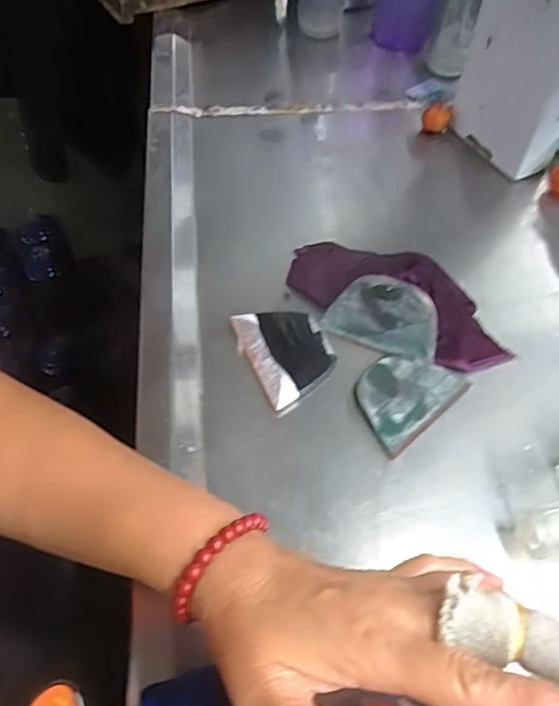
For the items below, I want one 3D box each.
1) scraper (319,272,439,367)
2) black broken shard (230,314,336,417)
[{"bbox_3d":[0.078,-0.030,0.444,0.084,0.010,0.055,14,92,13],"label":"scraper"},{"bbox_3d":[0.006,-0.002,0.438,0.061,0.011,0.083,-24,58,-14],"label":"black broken shard"}]

